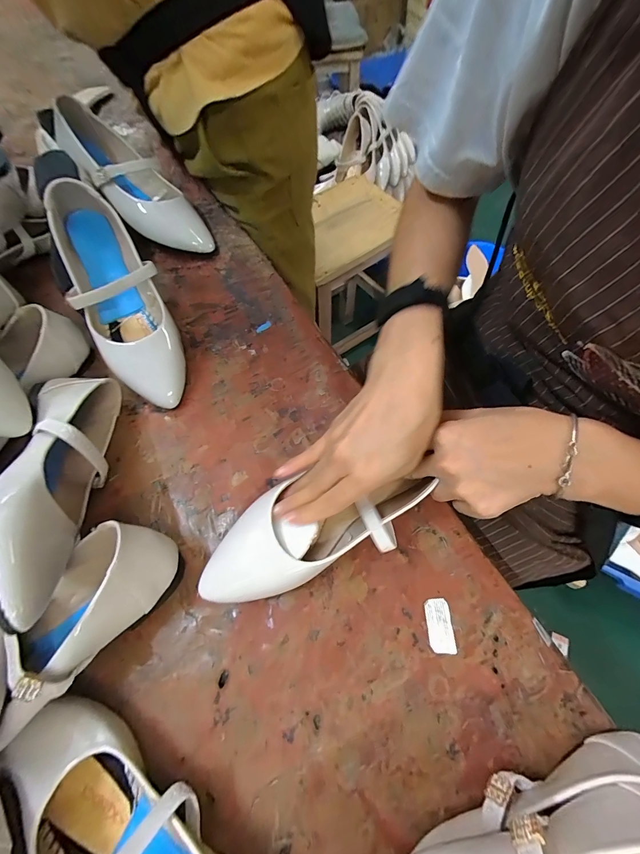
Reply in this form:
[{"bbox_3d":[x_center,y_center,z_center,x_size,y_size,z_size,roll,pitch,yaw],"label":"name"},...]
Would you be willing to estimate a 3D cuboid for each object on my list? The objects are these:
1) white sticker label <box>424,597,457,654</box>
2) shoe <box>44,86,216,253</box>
[{"bbox_3d":[0.099,0.164,0.283,0.020,0.004,0.039,-5,65,0],"label":"white sticker label"},{"bbox_3d":[-0.246,-0.322,0.461,0.239,0.081,0.082,45,73,1],"label":"shoe"}]

